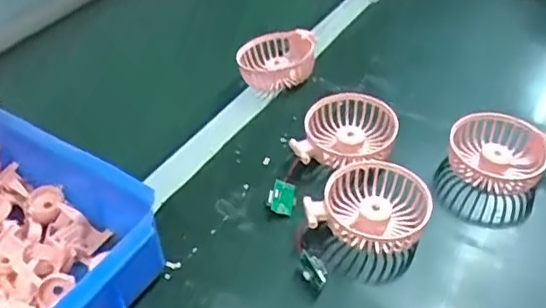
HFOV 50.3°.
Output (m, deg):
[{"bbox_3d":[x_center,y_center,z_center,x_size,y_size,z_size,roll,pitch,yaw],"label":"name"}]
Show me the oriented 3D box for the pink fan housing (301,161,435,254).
[{"bbox_3d":[0.086,0.047,0.513,0.100,0.038,0.087,14,44,19],"label":"pink fan housing"}]

